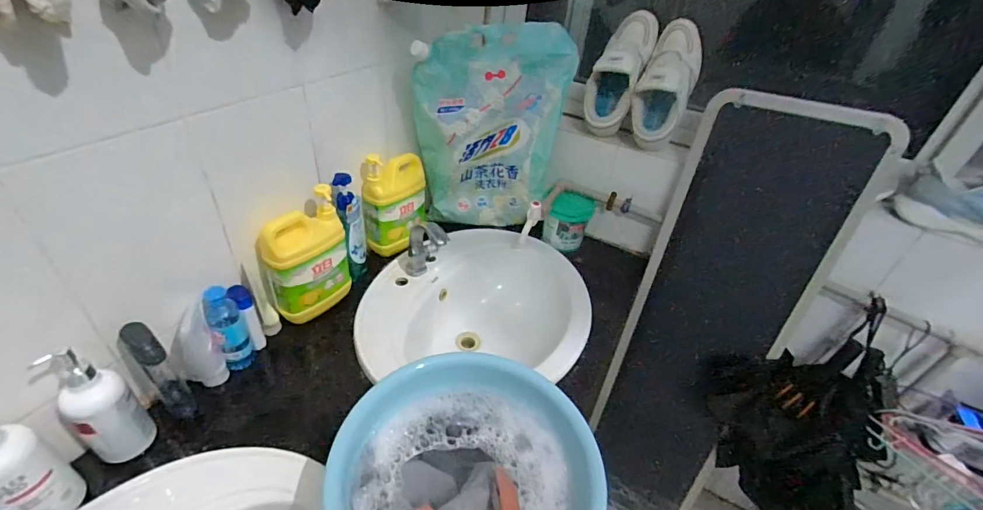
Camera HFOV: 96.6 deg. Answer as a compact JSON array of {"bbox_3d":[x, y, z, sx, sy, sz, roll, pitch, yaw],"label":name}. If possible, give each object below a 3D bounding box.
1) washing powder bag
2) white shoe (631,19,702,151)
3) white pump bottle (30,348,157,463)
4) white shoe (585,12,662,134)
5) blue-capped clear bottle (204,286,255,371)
[{"bbox_3d":[-0.001,-0.269,1.012,0.344,0.448,0.095,-1,38,-10],"label":"washing powder bag"},{"bbox_3d":[0.373,-0.368,0.928,0.109,0.263,0.118,20,7,17],"label":"white shoe"},{"bbox_3d":[-0.518,0.197,0.578,0.061,0.182,0.069,25,41,23],"label":"white pump bottle"},{"bbox_3d":[0.279,-0.408,0.957,0.100,0.263,0.127,24,7,21],"label":"white shoe"},{"bbox_3d":[-0.430,0.128,0.723,0.045,0.162,0.045,-26,47,-35],"label":"blue-capped clear bottle"}]

